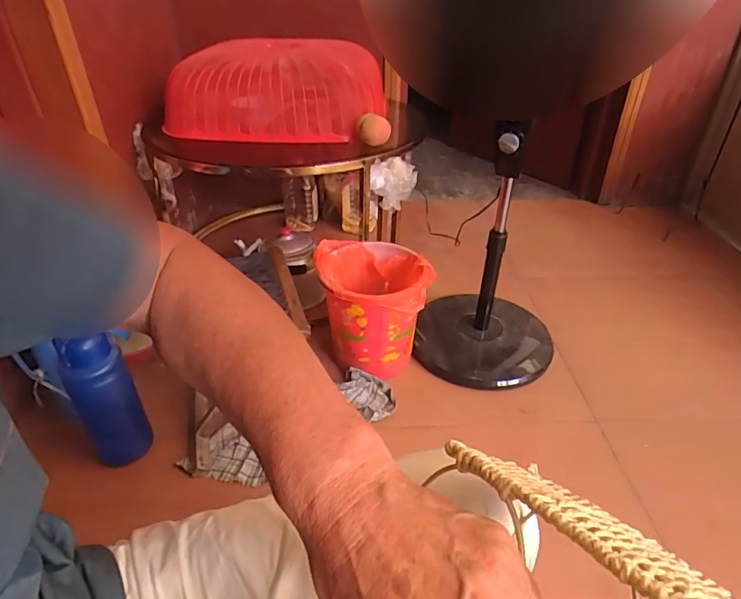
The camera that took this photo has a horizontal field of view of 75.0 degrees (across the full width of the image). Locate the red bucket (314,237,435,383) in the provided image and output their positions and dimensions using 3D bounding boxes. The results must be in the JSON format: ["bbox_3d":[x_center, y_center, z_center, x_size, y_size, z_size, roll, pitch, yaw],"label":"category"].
[{"bbox_3d":[0.006,0.023,1.156,0.244,0.247,0.229,-9,36,-13],"label":"red bucket"}]

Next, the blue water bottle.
[{"bbox_3d":[-0.487,0.191,0.899,0.096,0.272,0.090,-18,38,-24],"label":"blue water bottle"}]

